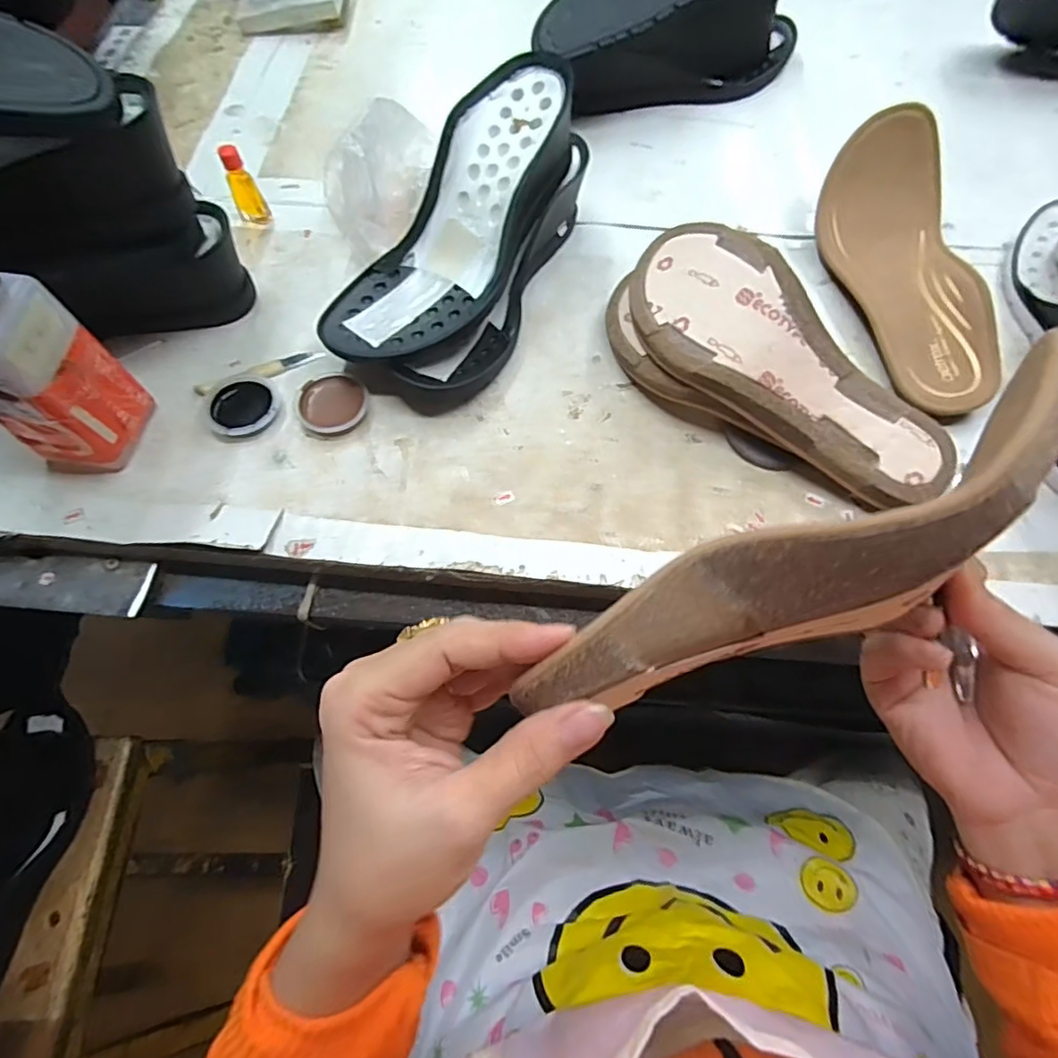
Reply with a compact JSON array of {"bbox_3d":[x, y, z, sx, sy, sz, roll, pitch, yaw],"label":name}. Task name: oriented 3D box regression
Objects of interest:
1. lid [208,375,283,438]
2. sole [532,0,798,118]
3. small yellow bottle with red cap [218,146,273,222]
[{"bbox_3d":[-0.180,-0.079,0.371,0.045,0.010,0.043,0,66,0],"label":"lid"},{"bbox_3d":[0.123,-0.412,0.496,0.235,0.073,0.079,-16,66,-7],"label":"sole"},{"bbox_3d":[-0.210,-0.251,0.433,0.020,0.052,0.016,-24,68,-10],"label":"small yellow bottle with red cap"}]

